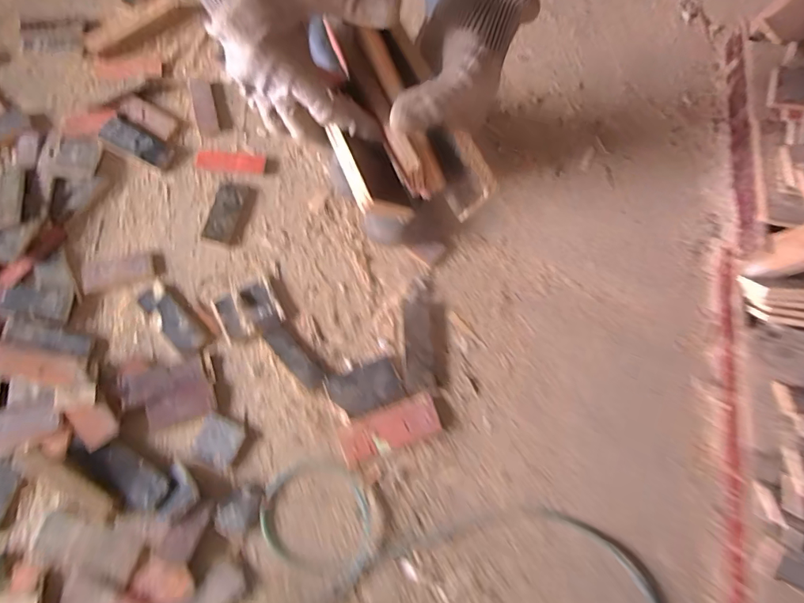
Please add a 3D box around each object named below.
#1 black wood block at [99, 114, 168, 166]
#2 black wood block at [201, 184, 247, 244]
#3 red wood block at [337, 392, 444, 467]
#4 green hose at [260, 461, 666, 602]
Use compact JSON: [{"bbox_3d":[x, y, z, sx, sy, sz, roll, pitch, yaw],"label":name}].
[{"bbox_3d":[-0.627,-0.377,1.047,0.167,0.027,0.068,31,76,7],"label":"black wood block"},{"bbox_3d":[-0.400,-0.201,1.010,0.061,0.019,0.142,12,75,2],"label":"black wood block"},{"bbox_3d":[-0.027,0.252,0.890,0.196,0.018,0.077,-21,76,-7],"label":"red wood block"},{"bbox_3d":[0.134,0.484,0.832,0.816,0.024,0.244,16,75,3],"label":"green hose"}]

